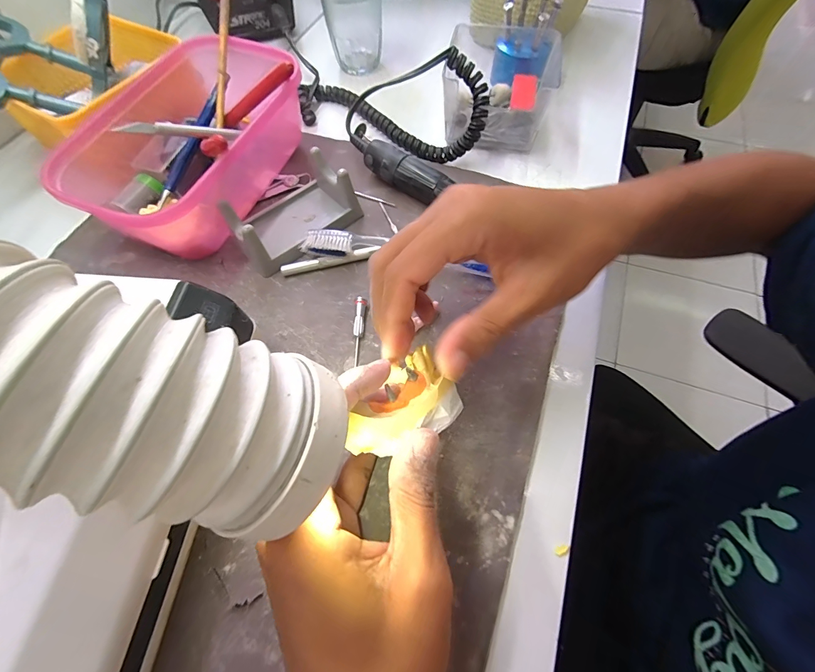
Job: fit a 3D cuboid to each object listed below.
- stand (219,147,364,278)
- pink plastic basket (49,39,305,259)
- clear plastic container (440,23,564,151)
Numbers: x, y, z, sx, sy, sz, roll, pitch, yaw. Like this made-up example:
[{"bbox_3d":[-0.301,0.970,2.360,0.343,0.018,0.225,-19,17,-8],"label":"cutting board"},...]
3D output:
[{"bbox_3d":[-0.093,-0.096,0.284,0.059,0.037,0.101,41,70,19],"label":"stand"},{"bbox_3d":[-0.157,-0.151,0.295,0.099,0.071,0.196,22,65,12],"label":"pink plastic basket"},{"bbox_3d":[0.087,-0.238,0.347,0.098,0.059,0.128,8,63,5],"label":"clear plastic container"}]

